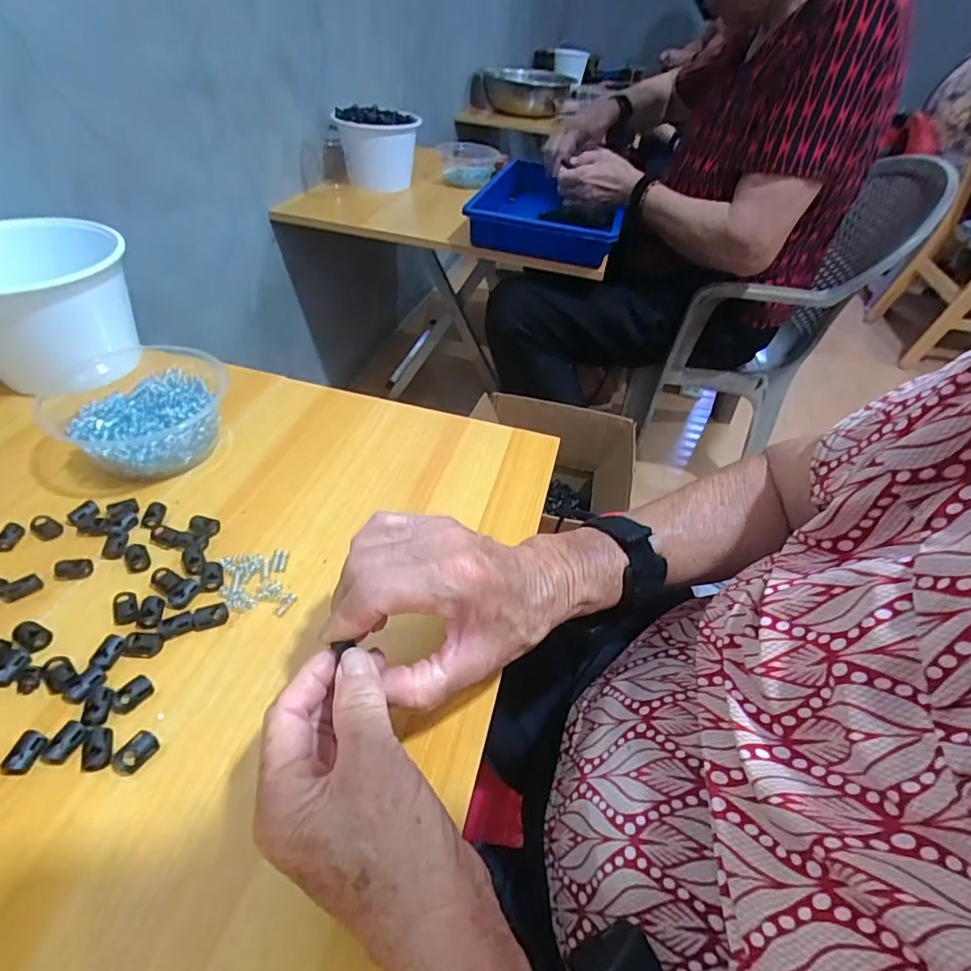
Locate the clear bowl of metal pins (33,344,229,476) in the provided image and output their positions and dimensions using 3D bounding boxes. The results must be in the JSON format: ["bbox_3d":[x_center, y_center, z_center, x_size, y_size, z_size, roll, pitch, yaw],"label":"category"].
[{"bbox_3d":[-0.290,-0.060,0.449,0.120,0.056,0.131,3,45,-3],"label":"clear bowl of metal pins"}]

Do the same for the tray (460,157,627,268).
[{"bbox_3d":[0.111,-0.479,0.915,0.239,0.081,0.270,12,45,6],"label":"tray"}]

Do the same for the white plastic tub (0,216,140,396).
[{"bbox_3d":[-0.422,-0.169,0.496,0.126,0.120,0.150,32,50,23],"label":"white plastic tub"}]

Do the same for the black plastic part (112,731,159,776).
[{"bbox_3d":[-0.193,0.146,0.283,0.014,0.009,0.022,28,49,20],"label":"black plastic part"}]

